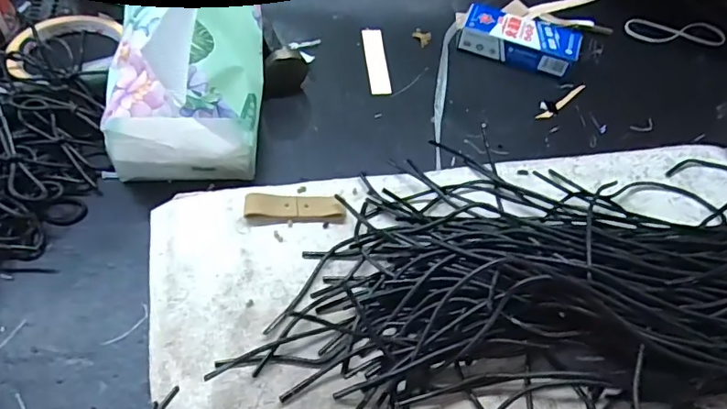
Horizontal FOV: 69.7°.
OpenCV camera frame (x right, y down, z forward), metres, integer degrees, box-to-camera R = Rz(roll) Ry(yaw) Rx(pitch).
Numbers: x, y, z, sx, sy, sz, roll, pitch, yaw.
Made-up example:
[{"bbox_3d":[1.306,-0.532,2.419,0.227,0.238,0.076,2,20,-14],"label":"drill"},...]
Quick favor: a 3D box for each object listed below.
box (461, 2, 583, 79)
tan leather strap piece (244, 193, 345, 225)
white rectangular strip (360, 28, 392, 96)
[{"bbox_3d":[0.143,-0.150,0.480,0.102,0.026,0.040,17,53,7],"label":"box"},{"bbox_3d":[-0.042,0.002,0.320,0.059,0.009,0.018,-2,53,-7],"label":"tan leather strap piece"},{"bbox_3d":[0.012,-0.128,0.466,0.019,0.004,0.085,-2,53,-7],"label":"white rectangular strip"}]

